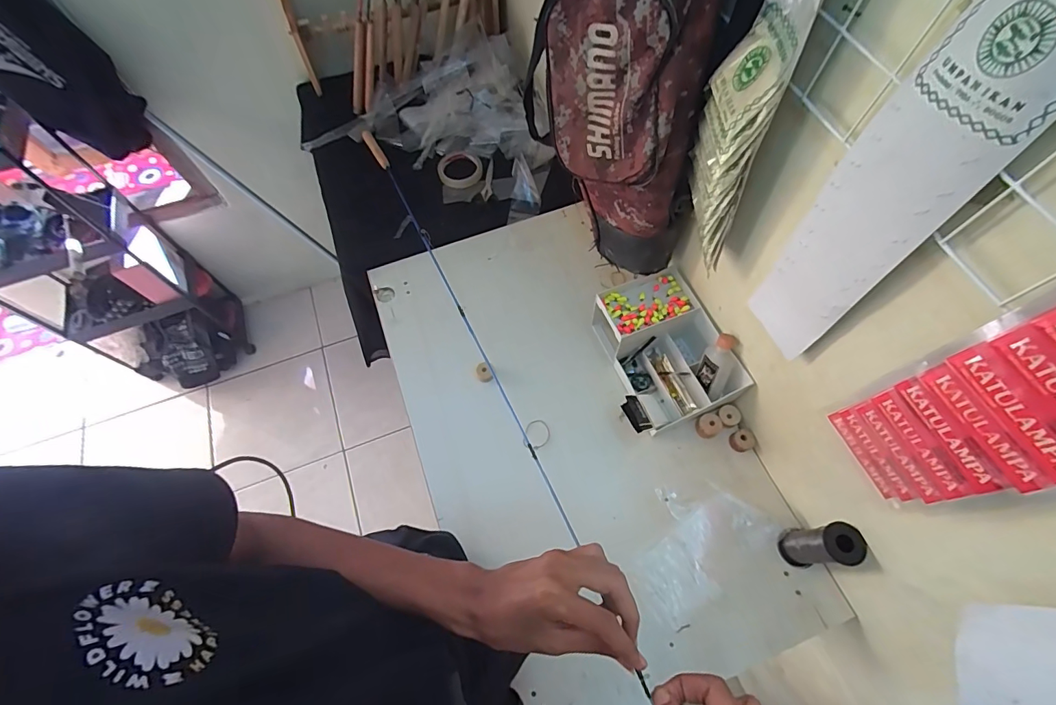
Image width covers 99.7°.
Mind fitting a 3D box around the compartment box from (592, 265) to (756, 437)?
[{"bbox_3d":[0.216,0.002,0.735,0.186,0.102,0.243,-20,65,-7],"label":"compartment box"}]

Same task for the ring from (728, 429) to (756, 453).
[{"bbox_3d":[0.341,0.141,0.711,0.035,0.022,0.032,-1,65,1],"label":"ring"}]

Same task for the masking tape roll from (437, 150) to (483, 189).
[{"bbox_3d":[-0.146,-0.397,0.965,0.094,0.014,0.097,-1,65,1],"label":"masking tape roll"}]

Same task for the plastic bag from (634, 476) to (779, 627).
[{"bbox_3d":[0.239,0.272,0.644,0.194,0.016,0.135,-37,69,-15],"label":"plastic bag"}]

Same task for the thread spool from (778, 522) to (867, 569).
[{"bbox_3d":[0.389,0.259,0.596,0.050,0.117,0.049,-2,64,1],"label":"thread spool"}]

